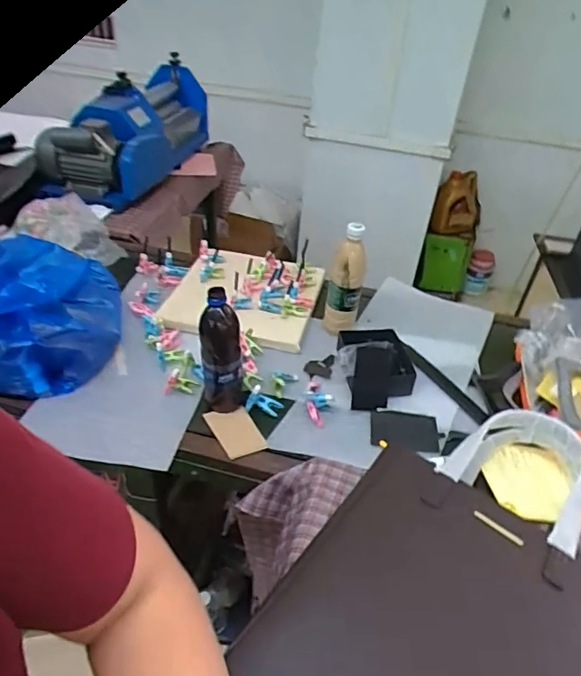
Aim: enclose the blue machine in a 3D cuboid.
[{"bbox_3d":[-0.443,-0.620,1.500,0.233,0.230,0.719,13,38,12],"label":"blue machine"}]

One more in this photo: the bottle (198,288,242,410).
[{"bbox_3d":[-0.108,0.022,0.807,0.065,0.202,0.057,-5,38,-13],"label":"bottle"}]

